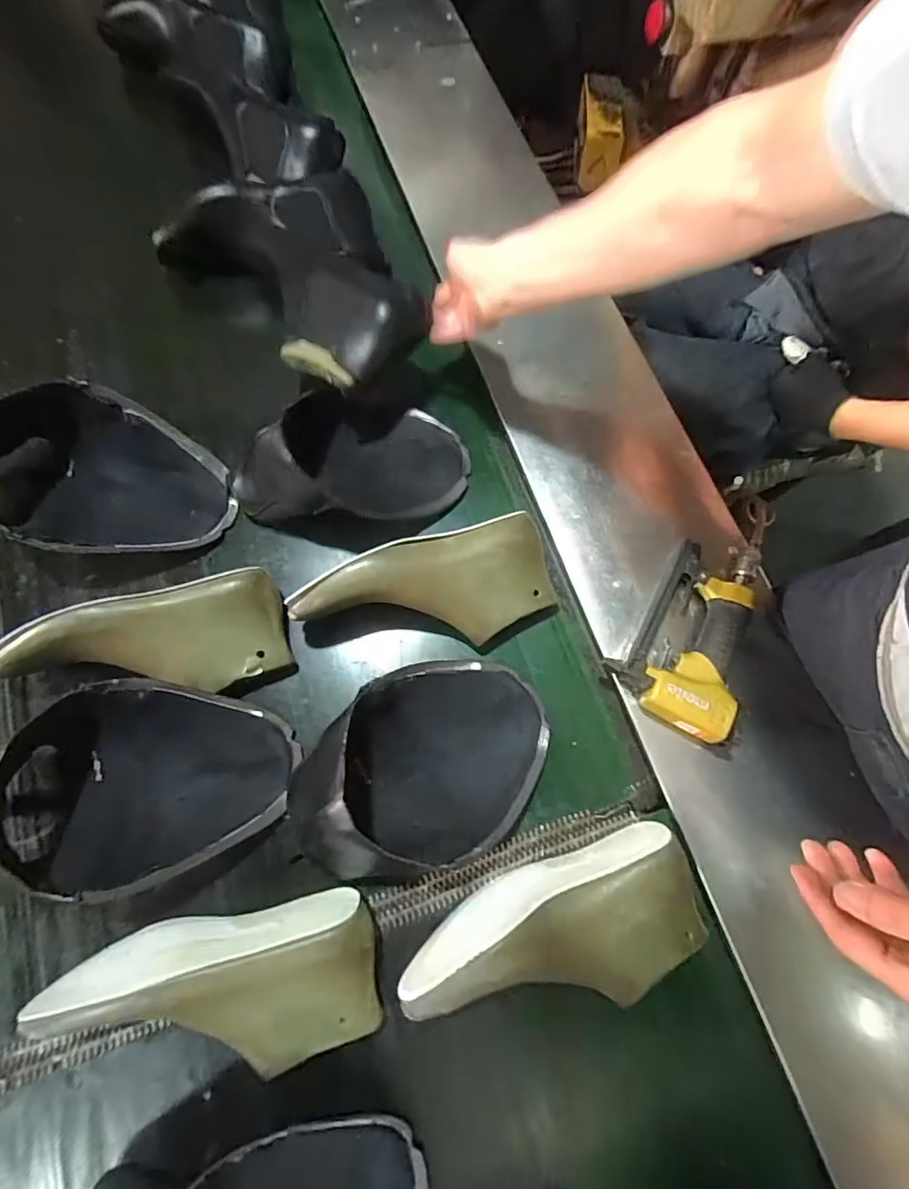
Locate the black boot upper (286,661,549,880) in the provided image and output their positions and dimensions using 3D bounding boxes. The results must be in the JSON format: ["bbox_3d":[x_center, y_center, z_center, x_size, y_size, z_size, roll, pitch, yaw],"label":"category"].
[{"bbox_3d":[-0.028,0.162,0.491,0.263,0.115,0.177,-20,74,-9],"label":"black boot upper"}]

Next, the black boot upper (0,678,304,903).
[{"bbox_3d":[-0.327,0.186,0.495,0.316,0.111,0.176,-11,72,-6],"label":"black boot upper"}]

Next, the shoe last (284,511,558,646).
[{"bbox_3d":[-0.027,-0.001,0.552,0.272,0.085,0.109,-16,73,-8],"label":"shoe last"}]

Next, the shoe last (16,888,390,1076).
[{"bbox_3d":[-0.203,0.346,0.438,0.265,0.100,0.120,-7,72,-5],"label":"shoe last"}]

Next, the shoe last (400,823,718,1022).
[{"bbox_3d":[0.094,0.316,0.459,0.269,0.093,0.121,-18,73,-8],"label":"shoe last"}]

